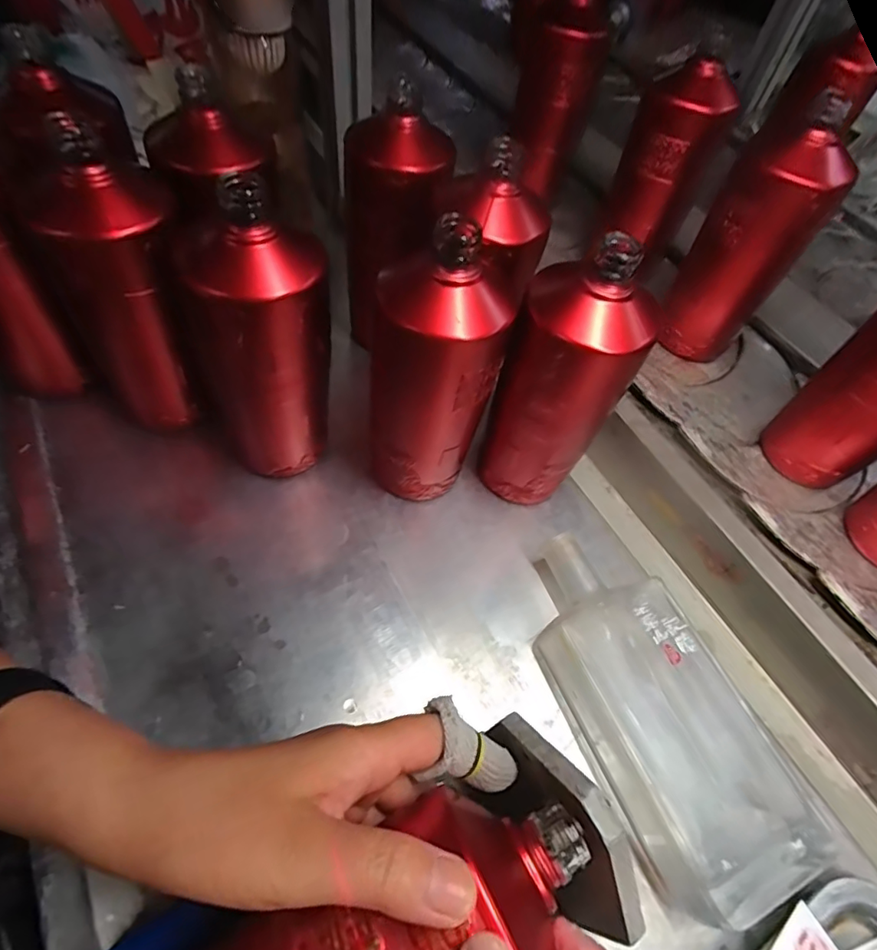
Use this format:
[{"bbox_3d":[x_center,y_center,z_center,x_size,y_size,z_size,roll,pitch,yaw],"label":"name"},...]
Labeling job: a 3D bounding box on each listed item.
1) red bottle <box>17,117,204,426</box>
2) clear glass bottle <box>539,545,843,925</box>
[{"bbox_3d":[-0.206,-0.113,0.351,0.070,0.209,0.085,-31,66,-26],"label":"red bottle"},{"bbox_3d":[0.130,0.143,0.331,0.101,0.048,0.226,-18,60,-20],"label":"clear glass bottle"}]

